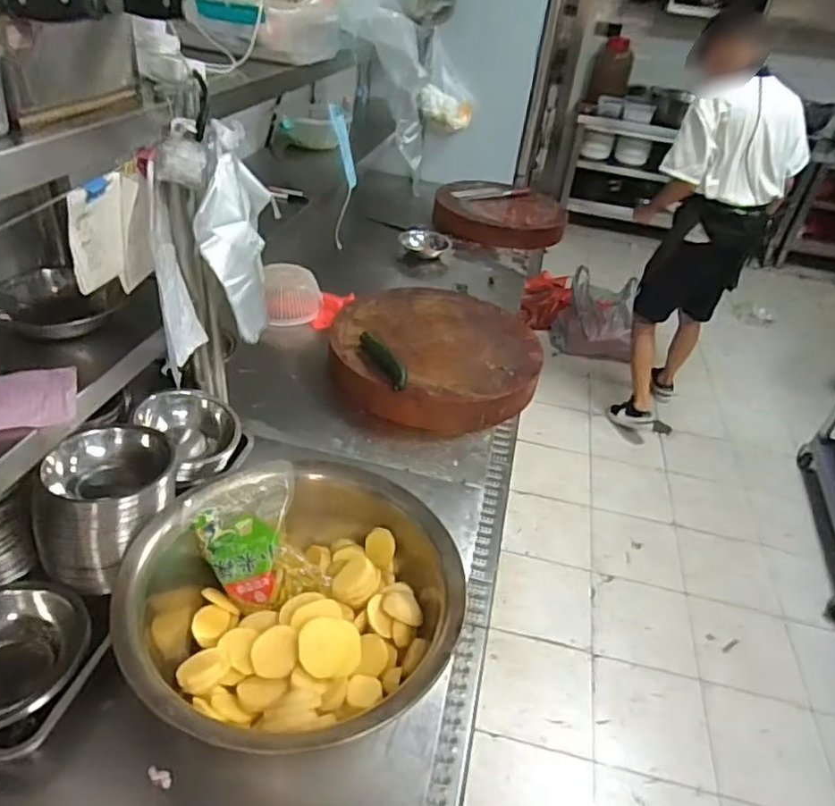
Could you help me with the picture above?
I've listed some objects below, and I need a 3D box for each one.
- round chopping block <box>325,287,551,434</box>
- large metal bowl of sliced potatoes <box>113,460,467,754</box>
[{"bbox_3d":[0.045,-0.123,1.411,0.452,0.102,0.477,5,36,-3],"label":"round chopping block"},{"bbox_3d":[-0.150,0.258,0.774,0.380,0.147,0.374,5,36,-3],"label":"large metal bowl of sliced potatoes"}]

